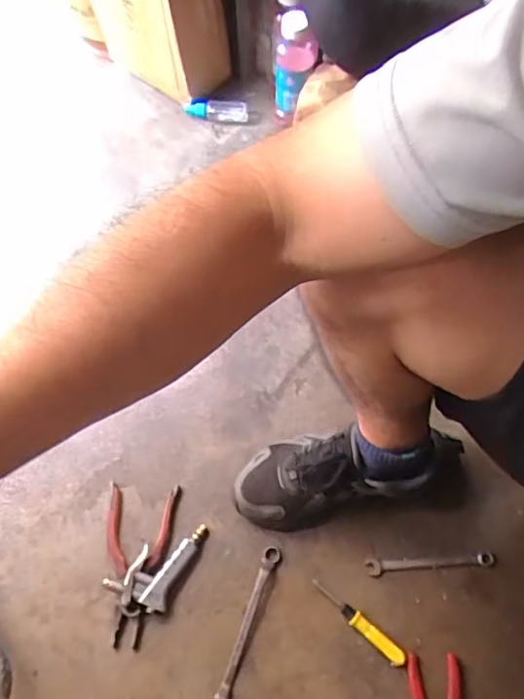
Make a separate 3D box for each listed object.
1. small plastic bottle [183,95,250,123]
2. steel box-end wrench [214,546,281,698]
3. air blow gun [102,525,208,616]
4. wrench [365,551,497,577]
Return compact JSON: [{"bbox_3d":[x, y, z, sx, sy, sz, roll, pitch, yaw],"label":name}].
[{"bbox_3d":[-0.091,-0.469,1.083,0.126,0.033,0.037,-5,65,-24],"label":"small plastic bottle"},{"bbox_3d":[-0.020,0.338,0.675,0.021,0.007,0.198,19,68,9],"label":"steel box-end wrench"},{"bbox_3d":[-0.121,0.269,0.689,0.129,0.028,0.068,-41,72,-15],"label":"air blow gun"},{"bbox_3d":[0.216,0.273,0.709,0.161,0.012,0.019,-5,66,-1],"label":"wrench"}]

